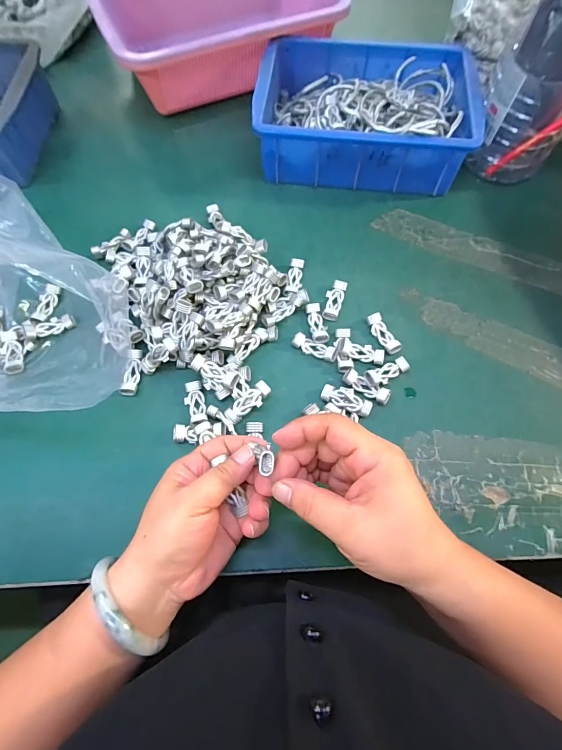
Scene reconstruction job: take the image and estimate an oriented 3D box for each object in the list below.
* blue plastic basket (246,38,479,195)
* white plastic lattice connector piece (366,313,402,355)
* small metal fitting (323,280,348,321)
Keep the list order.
[{"bbox_3d":[0.098,-0.315,0.452,0.243,0.065,0.172,7,67,2],"label":"blue plastic basket"},{"bbox_3d":[0.101,-0.040,0.371,0.017,0.009,0.044,-26,70,-12],"label":"white plastic lattice connector piece"},{"bbox_3d":[0.055,-0.076,0.386,0.019,0.007,0.044,14,67,4],"label":"small metal fitting"}]

